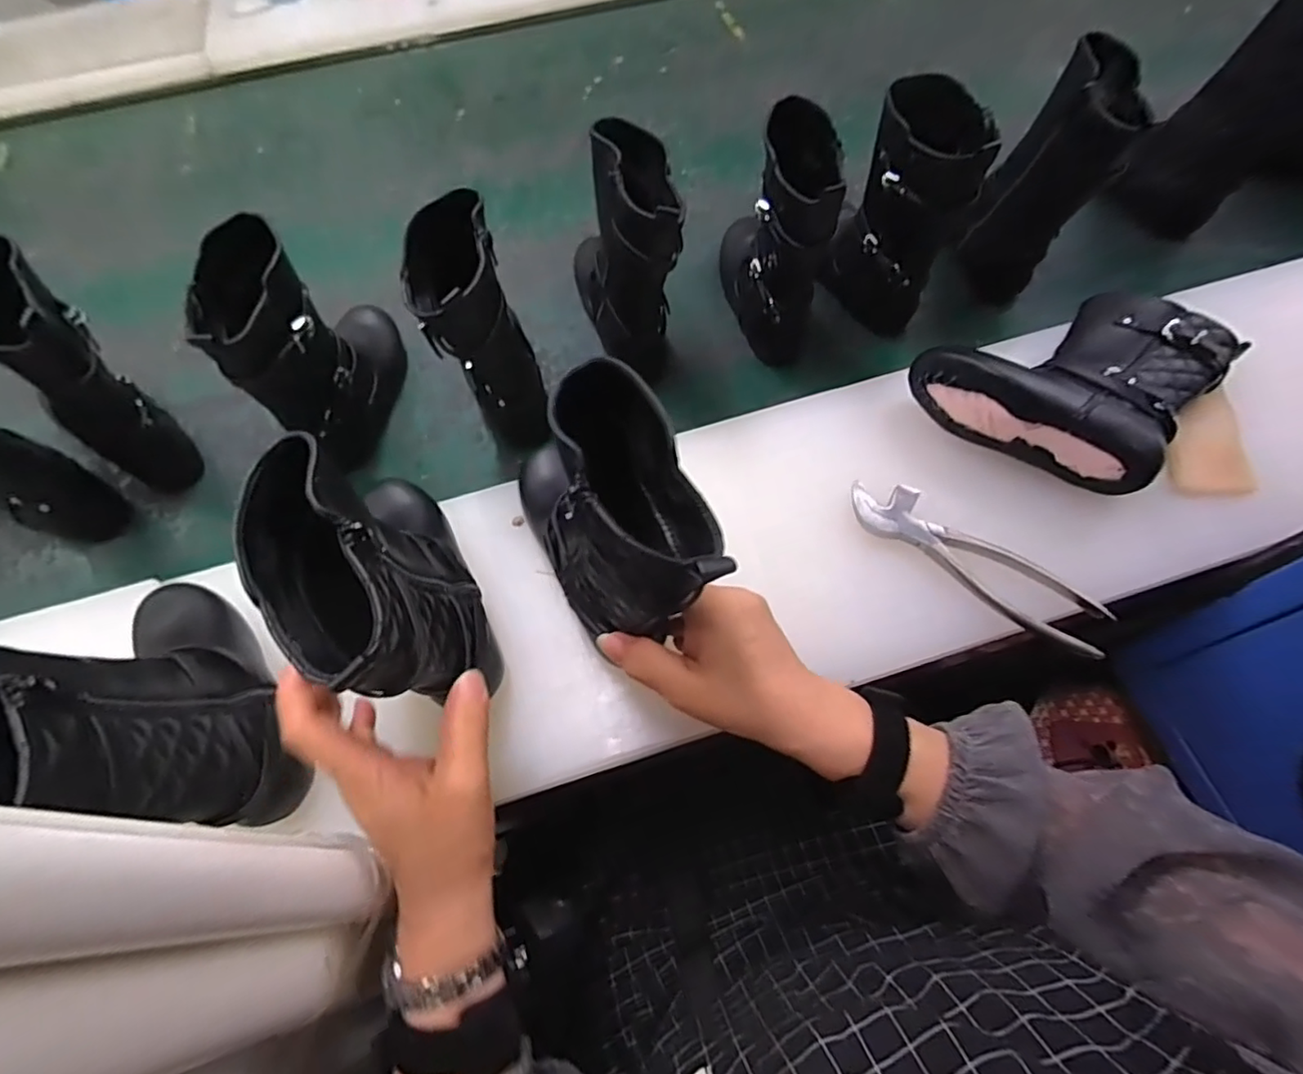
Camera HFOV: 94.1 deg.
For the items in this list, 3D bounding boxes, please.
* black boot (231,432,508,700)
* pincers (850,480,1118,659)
[{"bbox_3d":[-0.155,0.010,0.348,0.065,0.185,0.203,-26,65,-12],"label":"black boot"},{"bbox_3d":[0.235,0.014,0.444,0.191,0.015,0.051,37,70,19],"label":"pincers"}]

